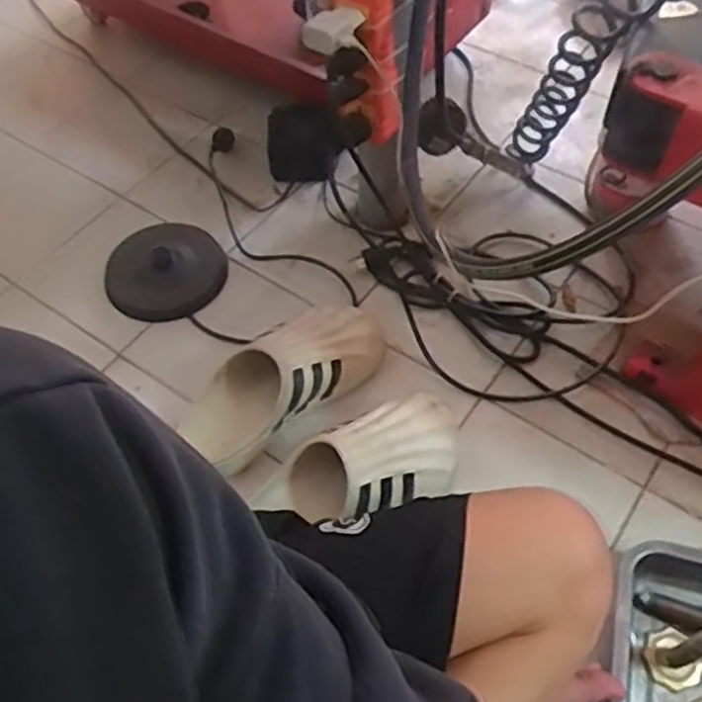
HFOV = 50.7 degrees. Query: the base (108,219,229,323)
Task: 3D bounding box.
[{"bbox_3d":[-0.242,-0.114,0.977,0.145,0.045,0.154,-1,56,1],"label":"base"}]

